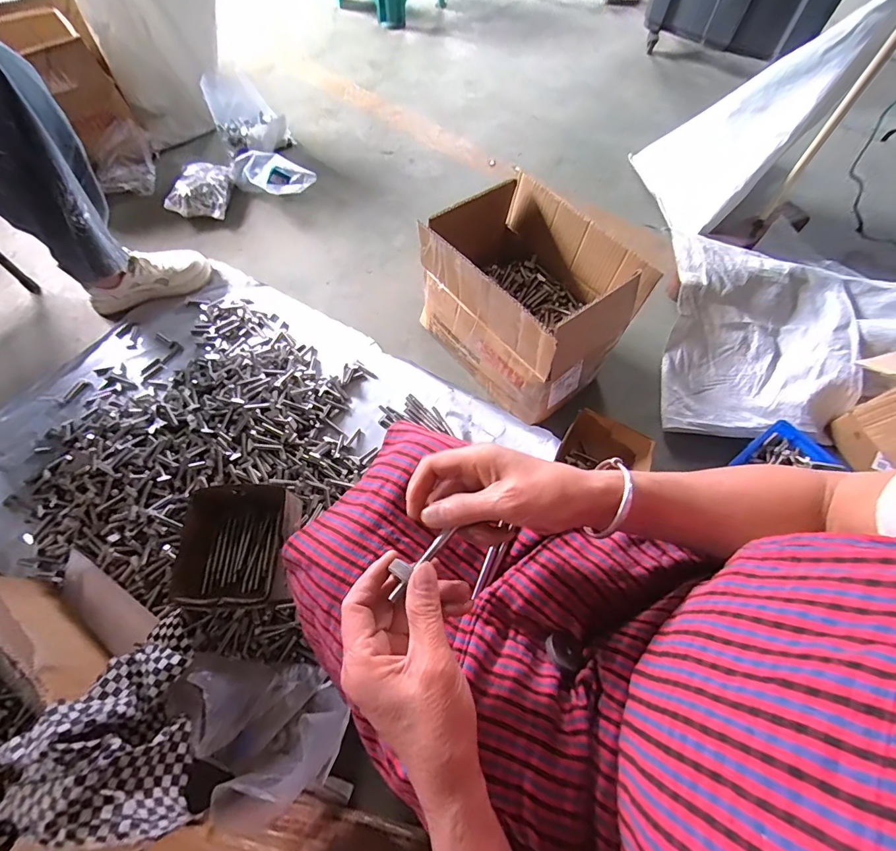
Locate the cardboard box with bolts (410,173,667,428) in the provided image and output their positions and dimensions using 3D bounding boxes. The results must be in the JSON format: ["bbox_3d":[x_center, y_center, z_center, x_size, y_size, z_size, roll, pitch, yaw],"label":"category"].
[{"bbox_3d":[0.145,-0.236,0.777,0.249,0.234,0.341,-35,69,-17],"label":"cardboard box with bolts"}]

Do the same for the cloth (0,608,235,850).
[{"bbox_3d":[-0.369,0.349,0.457,0.186,0.110,0.216,-30,67,-16],"label":"cloth"}]

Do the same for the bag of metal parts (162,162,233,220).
[{"bbox_3d":[-0.643,-0.615,1.095,0.133,0.064,0.170,1,63,2],"label":"bag of metal parts"}]

